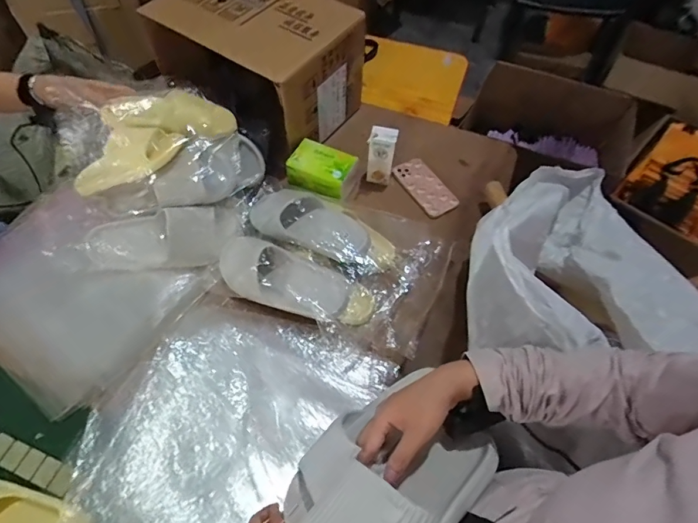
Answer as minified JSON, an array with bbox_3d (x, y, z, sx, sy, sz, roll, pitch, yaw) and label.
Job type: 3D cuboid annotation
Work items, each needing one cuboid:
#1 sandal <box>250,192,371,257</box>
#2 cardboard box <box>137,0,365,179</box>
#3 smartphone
[{"bbox_3d":[-0.076,-0.077,0.793,0.251,0.071,0.094,28,62,16],"label":"sandal"},{"bbox_3d":[-0.207,-0.449,0.943,0.390,0.249,0.281,31,63,17],"label":"cardboard box"},{"bbox_3d":[0.178,-0.172,0.945,0.086,0.018,0.163,-31,67,-13],"label":"smartphone"}]

